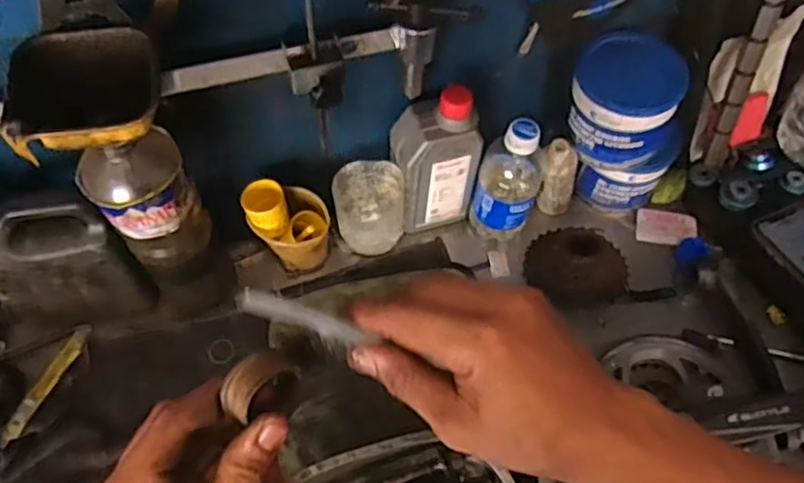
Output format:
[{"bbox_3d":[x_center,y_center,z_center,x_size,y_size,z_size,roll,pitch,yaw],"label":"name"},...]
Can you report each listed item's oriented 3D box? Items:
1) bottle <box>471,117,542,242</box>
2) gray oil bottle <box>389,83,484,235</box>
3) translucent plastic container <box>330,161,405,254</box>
[{"bbox_3d":[0.109,-0.058,0.671,0.059,0.159,0.057,0,58,0],"label":"bottle"},{"bbox_3d":[0.033,-0.080,0.670,0.080,0.171,0.055,-18,60,-11],"label":"gray oil bottle"},{"bbox_3d":[-0.032,-0.032,0.686,0.066,0.086,0.071,0,58,0],"label":"translucent plastic container"}]

